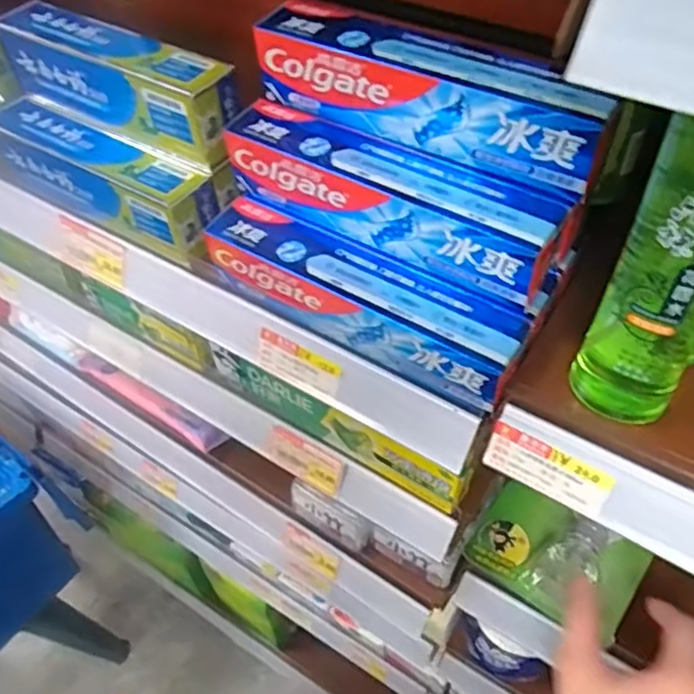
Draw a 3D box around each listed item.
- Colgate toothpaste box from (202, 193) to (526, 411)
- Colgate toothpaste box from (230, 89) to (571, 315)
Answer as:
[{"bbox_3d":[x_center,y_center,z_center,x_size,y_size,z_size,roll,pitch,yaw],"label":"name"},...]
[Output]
[{"bbox_3d":[0.007,-0.032,0.390,0.199,0.038,0.042,26,58,23],"label":"Colgate toothpaste box"},{"bbox_3d":[0.021,-0.089,0.376,0.201,0.041,0.039,27,58,23],"label":"Colgate toothpaste box"}]

